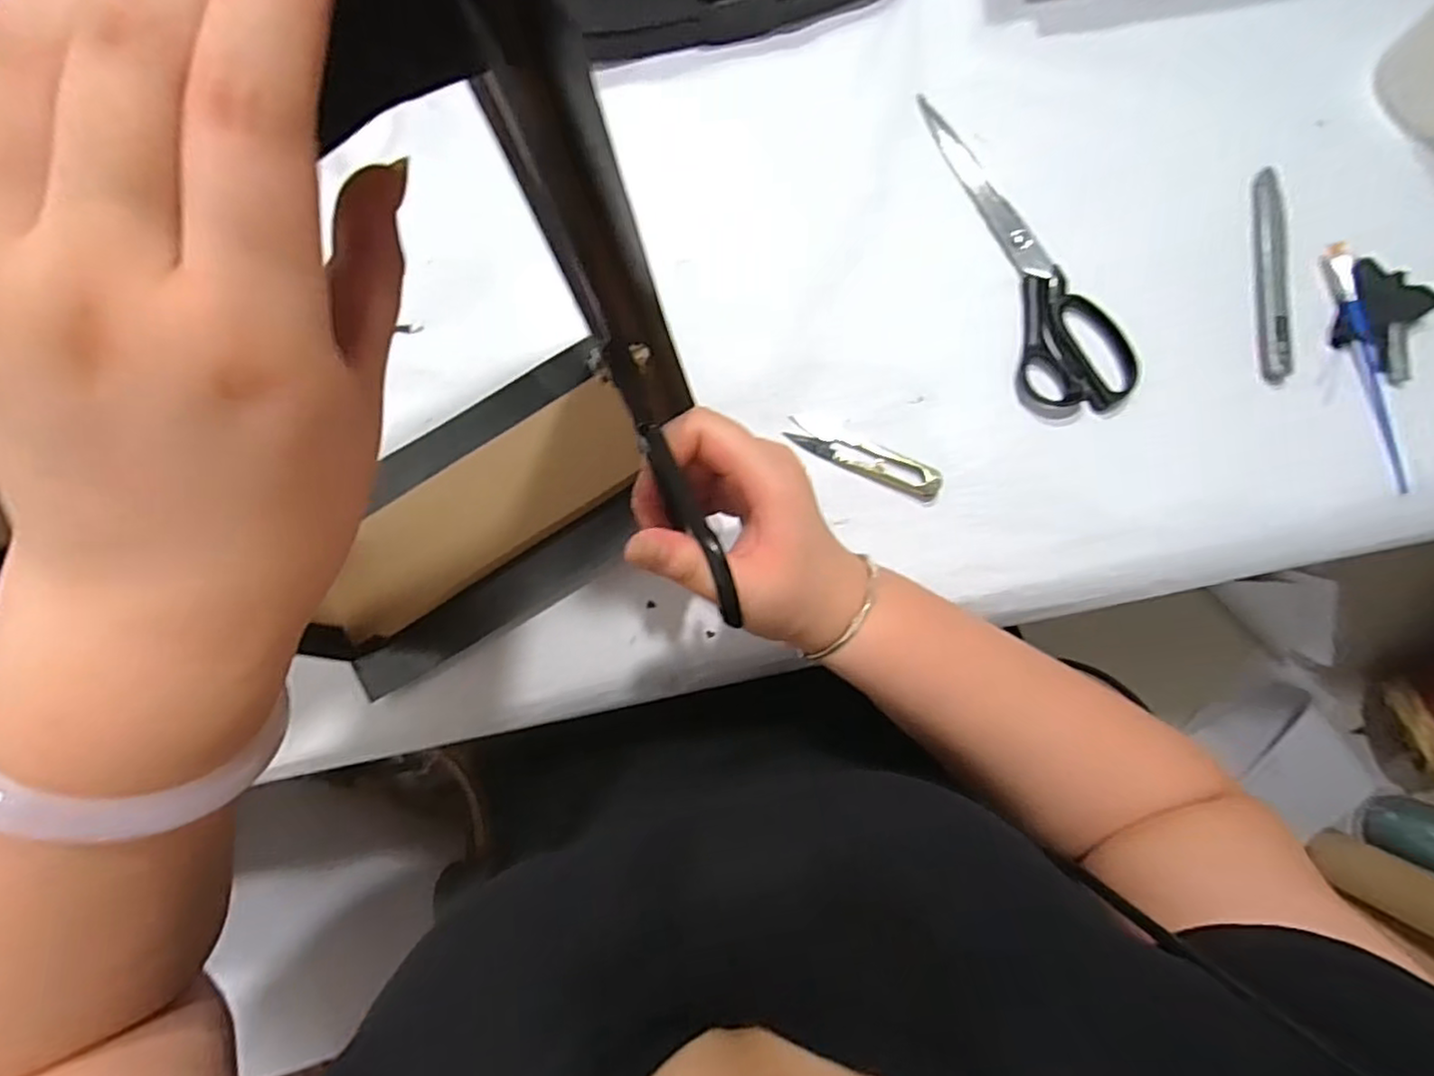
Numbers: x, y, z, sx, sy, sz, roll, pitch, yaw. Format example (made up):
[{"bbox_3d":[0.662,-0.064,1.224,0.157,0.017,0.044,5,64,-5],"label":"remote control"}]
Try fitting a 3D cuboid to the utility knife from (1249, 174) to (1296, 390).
[{"bbox_3d":[0.361,-0.172,0.441,0.019,0.012,0.142,4,85,0],"label":"utility knife"}]

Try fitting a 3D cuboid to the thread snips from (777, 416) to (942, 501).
[{"bbox_3d":[0.093,-0.050,0.433,0.103,0.010,0.023,21,85,2],"label":"thread snips"}]

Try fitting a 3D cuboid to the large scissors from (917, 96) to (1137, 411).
[{"bbox_3d":[0.201,-0.194,0.444,0.067,0.011,0.237,-20,85,-2],"label":"large scissors"}]

